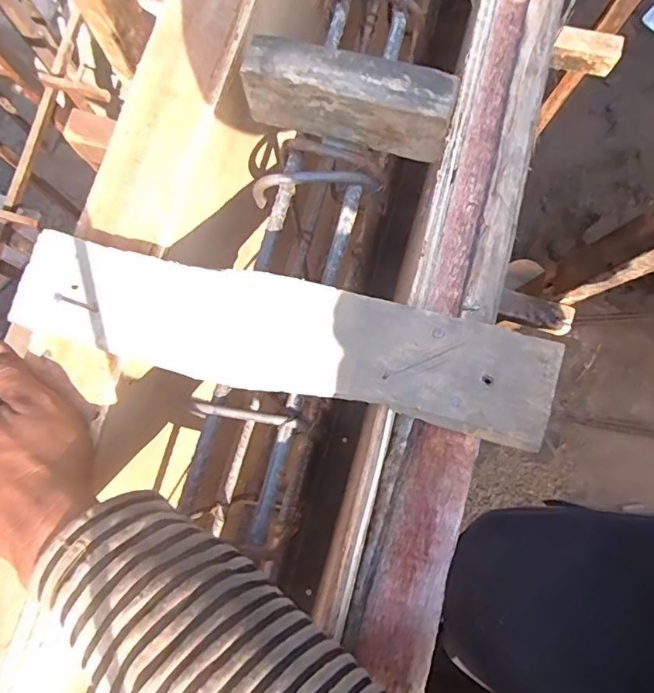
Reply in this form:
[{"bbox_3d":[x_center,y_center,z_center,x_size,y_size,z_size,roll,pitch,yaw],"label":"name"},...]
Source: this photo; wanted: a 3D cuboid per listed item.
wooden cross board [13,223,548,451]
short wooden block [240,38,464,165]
[{"bbox_3d":[-0.029,-0.007,0.324,0.337,0.011,0.070,12,80,4],"label":"wooden cross board"},{"bbox_3d":[0.016,-0.182,0.372,0.146,0.053,0.036,16,80,3],"label":"short wooden block"}]

